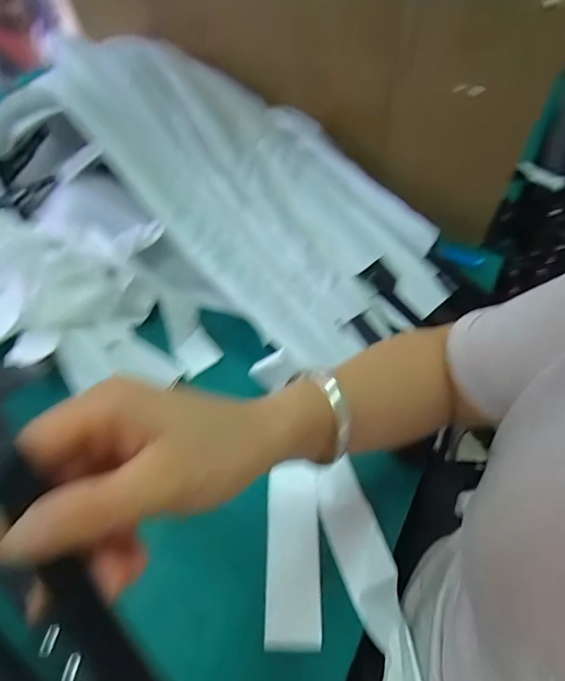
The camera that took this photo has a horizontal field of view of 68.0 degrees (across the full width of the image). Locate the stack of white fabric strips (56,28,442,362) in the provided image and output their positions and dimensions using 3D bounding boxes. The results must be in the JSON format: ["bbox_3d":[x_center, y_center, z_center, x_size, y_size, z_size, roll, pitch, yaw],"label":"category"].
[{"bbox_3d":[-0.047,-0.201,0.520,0.233,0.042,0.512,-40,84,-8],"label":"stack of white fabric strips"}]

